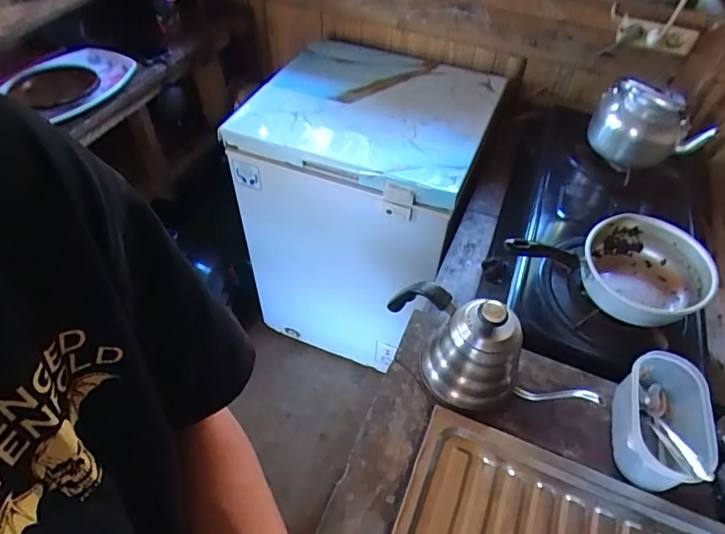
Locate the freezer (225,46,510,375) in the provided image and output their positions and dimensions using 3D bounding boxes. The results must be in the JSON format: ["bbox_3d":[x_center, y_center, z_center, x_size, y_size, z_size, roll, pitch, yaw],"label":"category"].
[{"bbox_3d":[0.005,-0.213,1.561,0.622,0.783,0.645,18,51,13],"label":"freezer"}]

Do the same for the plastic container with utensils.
[{"bbox_3d":[0.397,0.206,0.645,0.094,0.085,0.161,16,51,11],"label":"plastic container with utensils"}]

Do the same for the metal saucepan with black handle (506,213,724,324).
[{"bbox_3d":[0.399,-0.002,0.806,0.319,0.119,0.173,12,50,7],"label":"metal saucepan with black handle"}]

